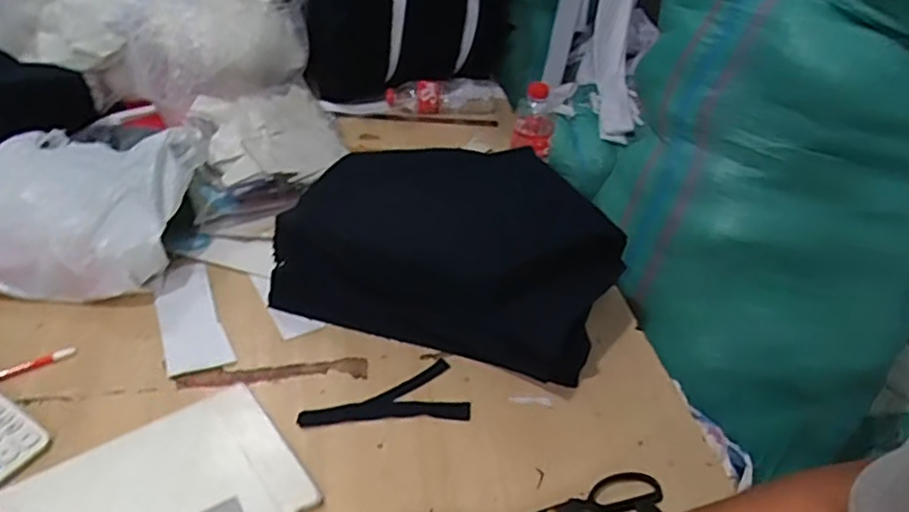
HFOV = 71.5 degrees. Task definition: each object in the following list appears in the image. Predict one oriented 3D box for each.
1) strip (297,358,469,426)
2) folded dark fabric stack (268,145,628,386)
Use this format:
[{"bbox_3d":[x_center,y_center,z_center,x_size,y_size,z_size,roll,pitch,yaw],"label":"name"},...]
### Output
[{"bbox_3d":[-0.081,0.159,0.742,0.189,0.004,0.083,0,39,-8],"label":"strip"},{"bbox_3d":[0.001,-0.020,0.851,0.420,0.158,0.265,14,39,10],"label":"folded dark fabric stack"}]

